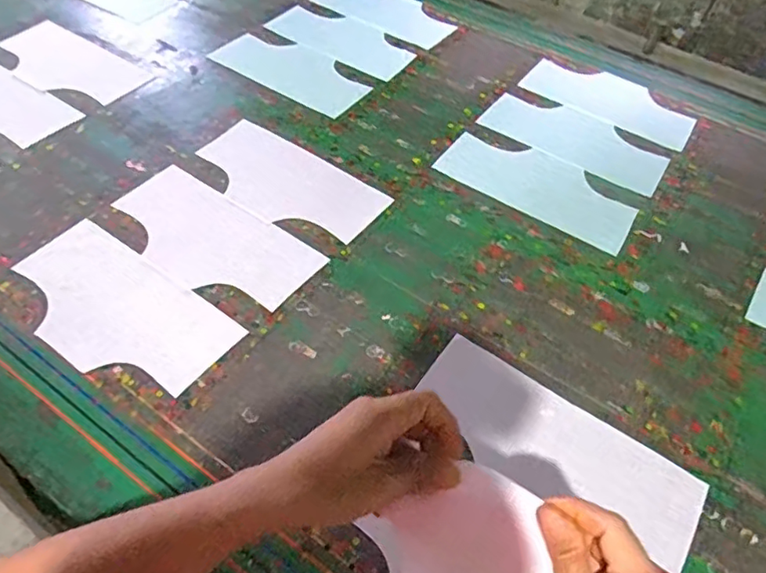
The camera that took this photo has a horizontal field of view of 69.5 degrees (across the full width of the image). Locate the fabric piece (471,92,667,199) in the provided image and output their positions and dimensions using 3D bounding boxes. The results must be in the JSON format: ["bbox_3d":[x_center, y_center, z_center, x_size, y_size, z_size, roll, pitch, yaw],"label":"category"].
[{"bbox_3d":[0.329,-0.258,0.945,0.305,0.005,0.134,32,56,18],"label":"fabric piece"}]

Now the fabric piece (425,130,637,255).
[{"bbox_3d":[0.245,-0.163,0.875,0.305,0.008,0.143,32,57,21],"label":"fabric piece"}]

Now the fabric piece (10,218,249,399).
[{"bbox_3d":[-0.334,0.025,0.681,0.300,0.007,0.153,30,53,23],"label":"fabric piece"}]

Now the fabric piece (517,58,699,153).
[{"bbox_3d":[0.419,-0.349,1.021,0.305,0.005,0.146,32,58,20],"label":"fabric piece"}]

